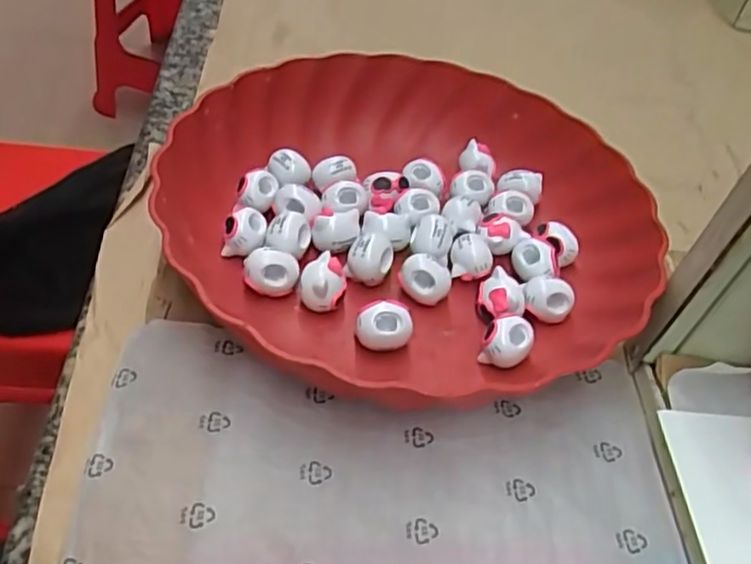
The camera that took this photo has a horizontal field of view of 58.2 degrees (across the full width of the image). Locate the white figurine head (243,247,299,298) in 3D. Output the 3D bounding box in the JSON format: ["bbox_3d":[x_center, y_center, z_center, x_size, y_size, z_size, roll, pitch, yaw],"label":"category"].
[{"bbox_3d":[-0.050,-0.006,0.321,0.025,0.016,0.014,-1,49,-10],"label":"white figurine head"}]

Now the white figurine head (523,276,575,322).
[{"bbox_3d":[0.086,0.009,0.336,0.024,0.018,0.018,21,49,9],"label":"white figurine head"}]

